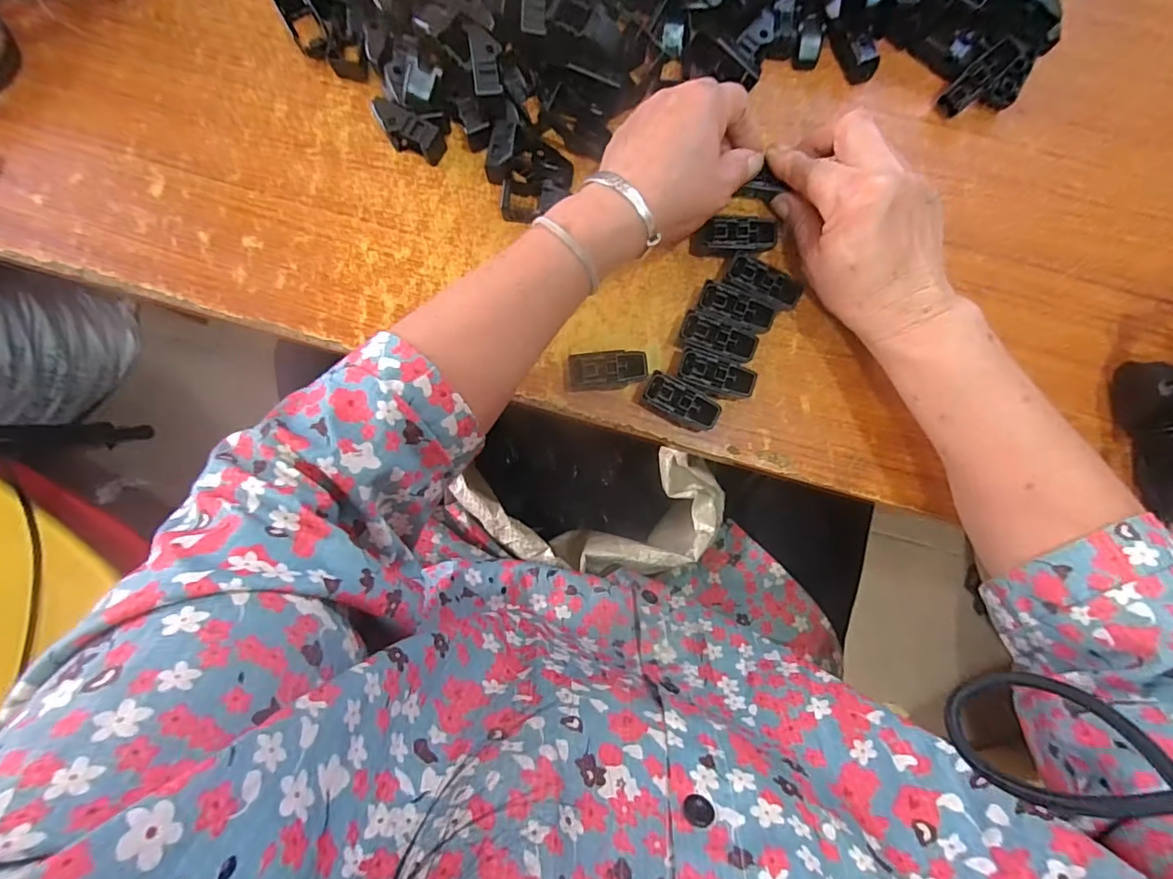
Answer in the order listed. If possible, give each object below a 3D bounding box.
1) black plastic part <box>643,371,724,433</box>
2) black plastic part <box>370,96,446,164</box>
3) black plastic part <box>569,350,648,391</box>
[{"bbox_3d":[0.060,-0.022,0.343,0.049,0.020,0.023,29,85,1],"label":"black plastic part"},{"bbox_3d":[-0.120,-0.205,0.351,0.048,0.022,0.019,26,85,1],"label":"black plastic part"},{"bbox_3d":[0.014,-0.044,0.343,0.049,0.022,0.024,-6,85,-2],"label":"black plastic part"}]

